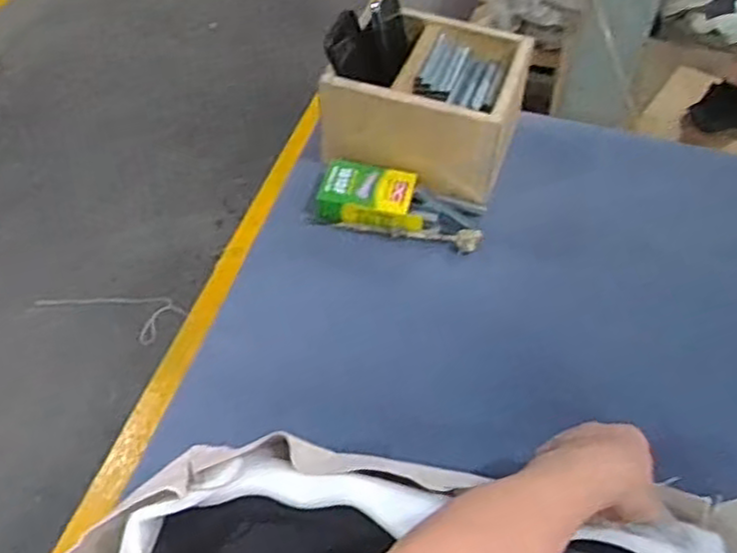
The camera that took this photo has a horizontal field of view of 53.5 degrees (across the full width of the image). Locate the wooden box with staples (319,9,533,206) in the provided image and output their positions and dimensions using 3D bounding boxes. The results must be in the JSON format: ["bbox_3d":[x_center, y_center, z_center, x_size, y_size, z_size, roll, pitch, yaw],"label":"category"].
[{"bbox_3d":[0.076,-0.227,0.936,0.227,0.121,0.208,17,52,11],"label":"wooden box with staples"}]

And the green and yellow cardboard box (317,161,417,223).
[{"bbox_3d":[-0.003,-0.105,0.897,0.115,0.041,0.080,12,51,7],"label":"green and yellow cardboard box"}]

